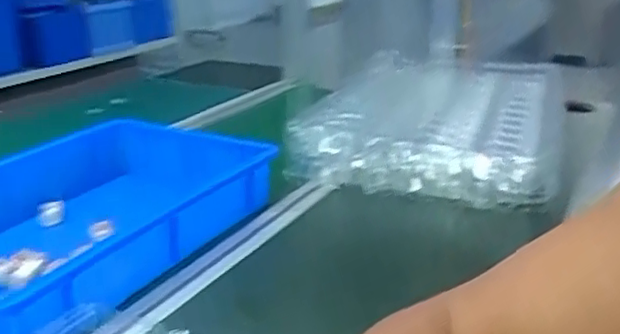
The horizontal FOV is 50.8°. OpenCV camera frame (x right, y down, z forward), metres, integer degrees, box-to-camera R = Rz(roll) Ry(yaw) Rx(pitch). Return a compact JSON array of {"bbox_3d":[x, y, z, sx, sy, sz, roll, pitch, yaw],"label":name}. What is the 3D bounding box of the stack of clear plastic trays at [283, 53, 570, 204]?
[{"bbox_3d":[0.221,-0.086,1.079,0.358,0.080,0.550,7,21,20],"label":"stack of clear plastic trays"}]

